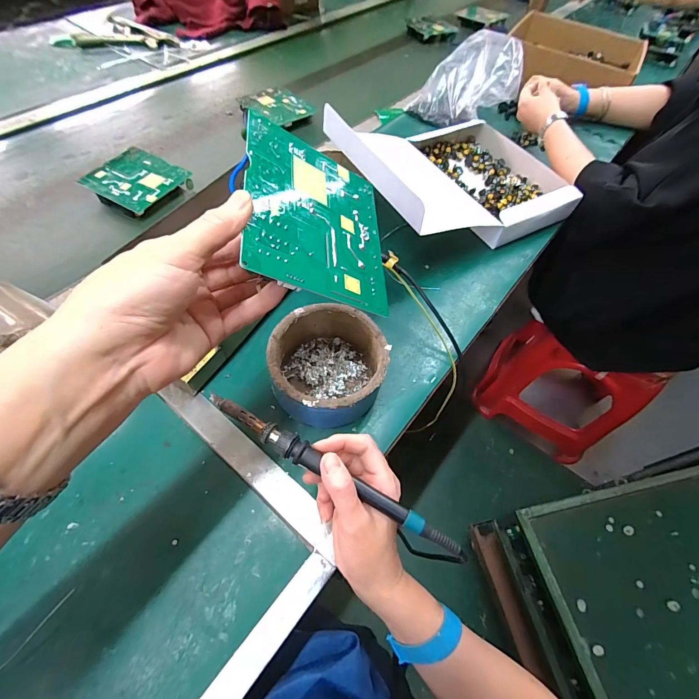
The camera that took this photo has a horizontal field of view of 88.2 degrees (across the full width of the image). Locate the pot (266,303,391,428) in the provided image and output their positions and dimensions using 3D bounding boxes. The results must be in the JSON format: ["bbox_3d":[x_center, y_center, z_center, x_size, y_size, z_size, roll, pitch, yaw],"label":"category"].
[{"bbox_3d":[-0.024,0.018,0.394,0.118,0.063,0.118,2,58,-3],"label":"pot"}]

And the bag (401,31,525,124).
[{"bbox_3d":[0.253,-0.551,0.743,0.144,0.105,0.225,38,63,18],"label":"bag"}]

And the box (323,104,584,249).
[{"bbox_3d":[0.176,-0.289,0.565,0.335,0.122,0.276,-27,63,-19],"label":"box"}]

